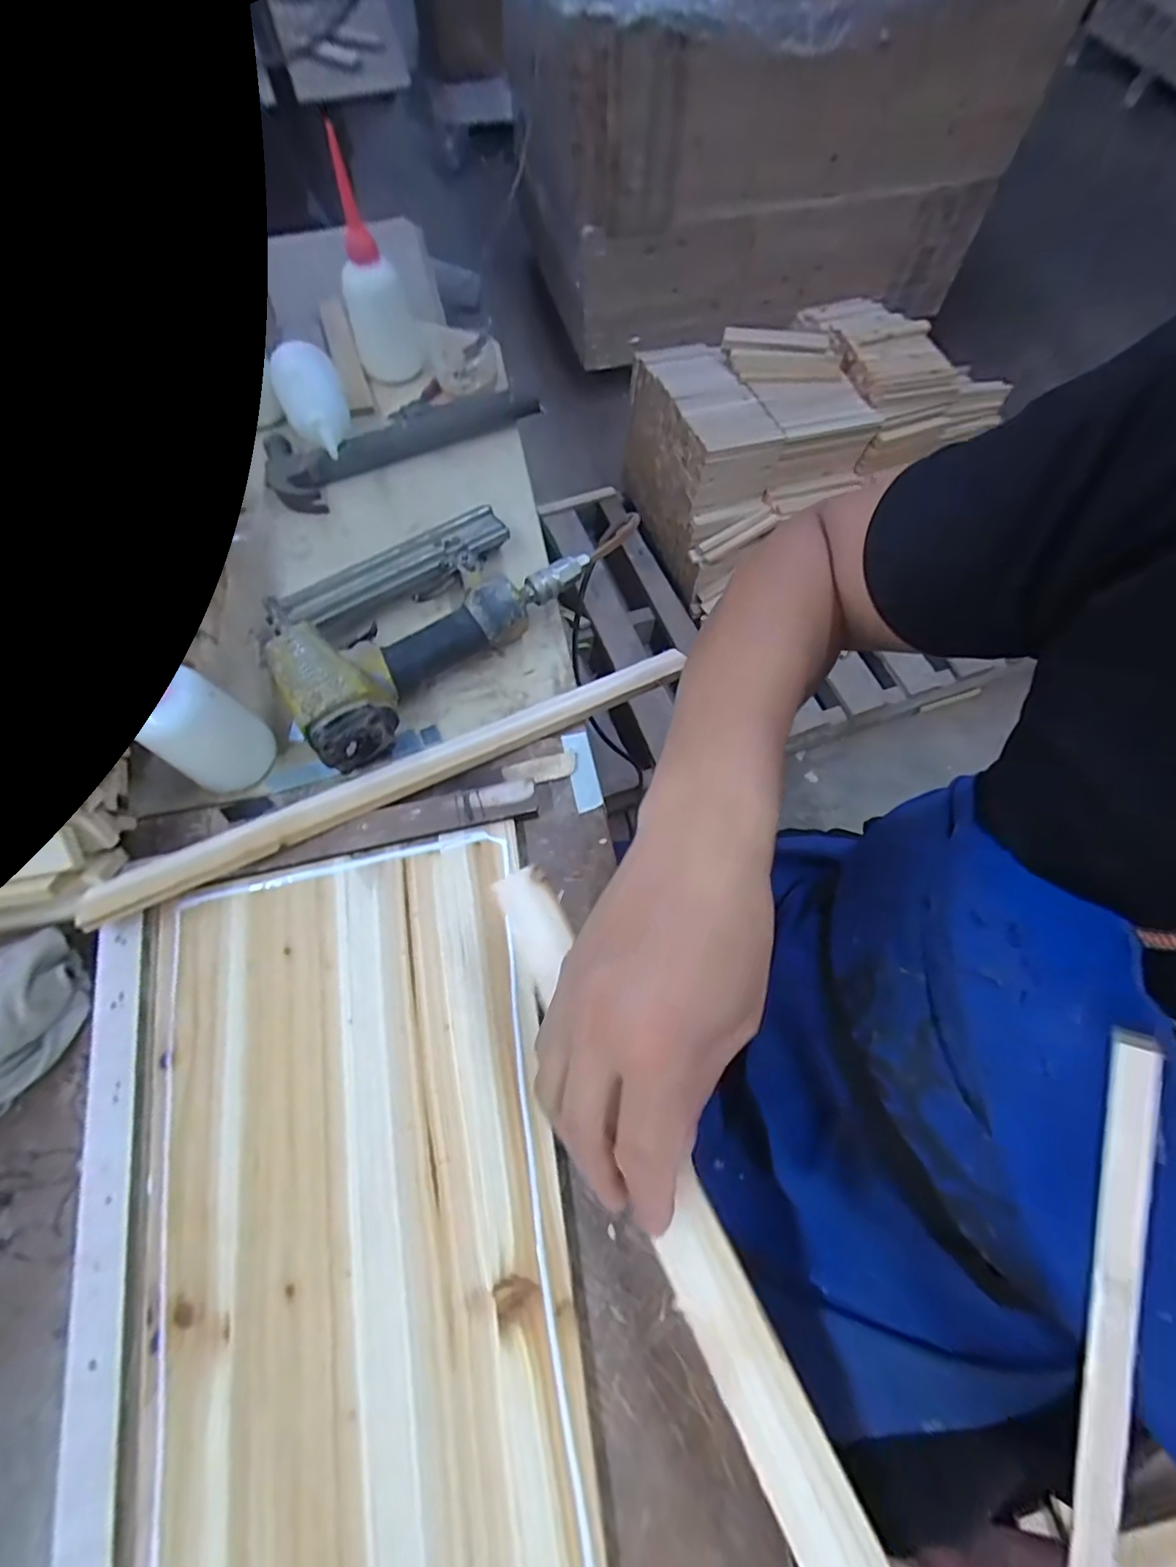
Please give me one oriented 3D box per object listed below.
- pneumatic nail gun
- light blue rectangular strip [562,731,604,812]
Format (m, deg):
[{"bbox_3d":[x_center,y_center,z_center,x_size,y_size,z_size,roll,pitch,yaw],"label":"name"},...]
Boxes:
[{"bbox_3d":[-0.142,-0.146,0.442,0.155,0.052,0.260,40,74,17],"label":"pneumatic nail gun"},{"bbox_3d":[-0.004,-0.010,0.410,0.019,0.004,0.064,-13,67,-4],"label":"light blue rectangular strip"}]

